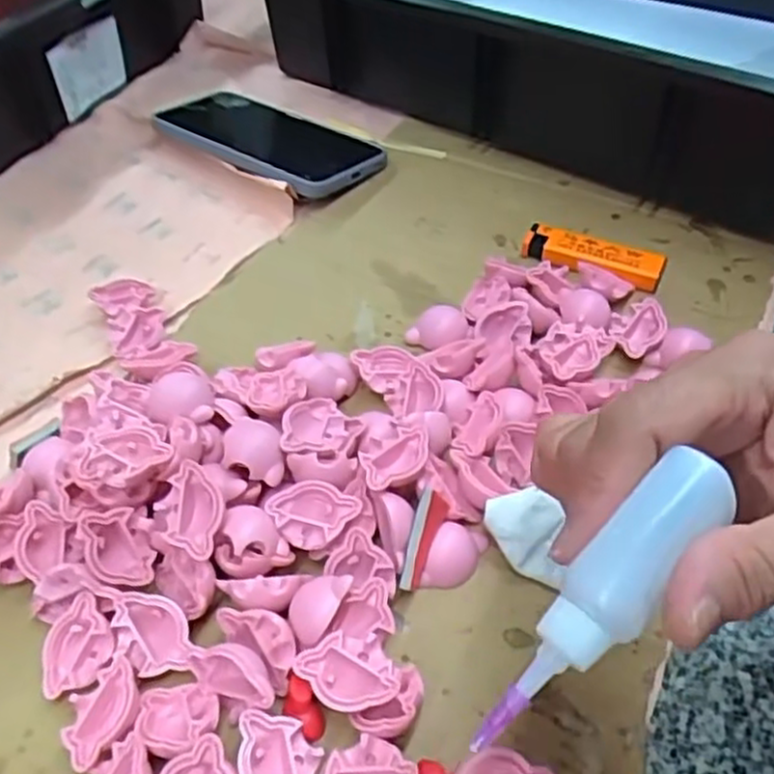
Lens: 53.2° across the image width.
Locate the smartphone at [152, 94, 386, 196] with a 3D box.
[{"bbox_3d":[-0.075,-0.167,0.516,0.147,0.014,0.082,31,47,26],"label":"smartphone"}]

